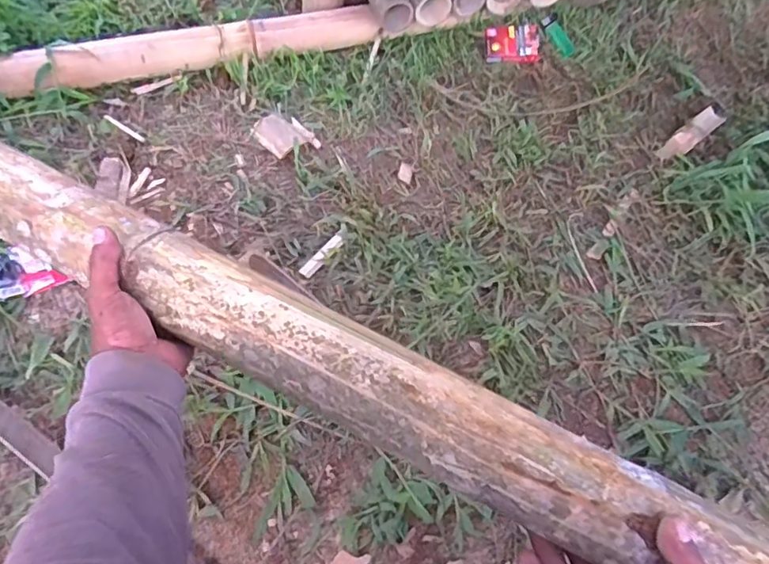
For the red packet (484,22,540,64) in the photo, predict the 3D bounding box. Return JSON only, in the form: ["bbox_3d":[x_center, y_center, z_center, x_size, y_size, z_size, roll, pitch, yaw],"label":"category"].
[{"bbox_3d":[0.223,-0.413,0.983,0.094,0.021,0.073,0,84,3],"label":"red packet"}]

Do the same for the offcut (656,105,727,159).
[{"bbox_3d":[0.512,-0.247,0.938,0.159,0.024,0.038,-37,70,-22],"label":"offcut"}]

